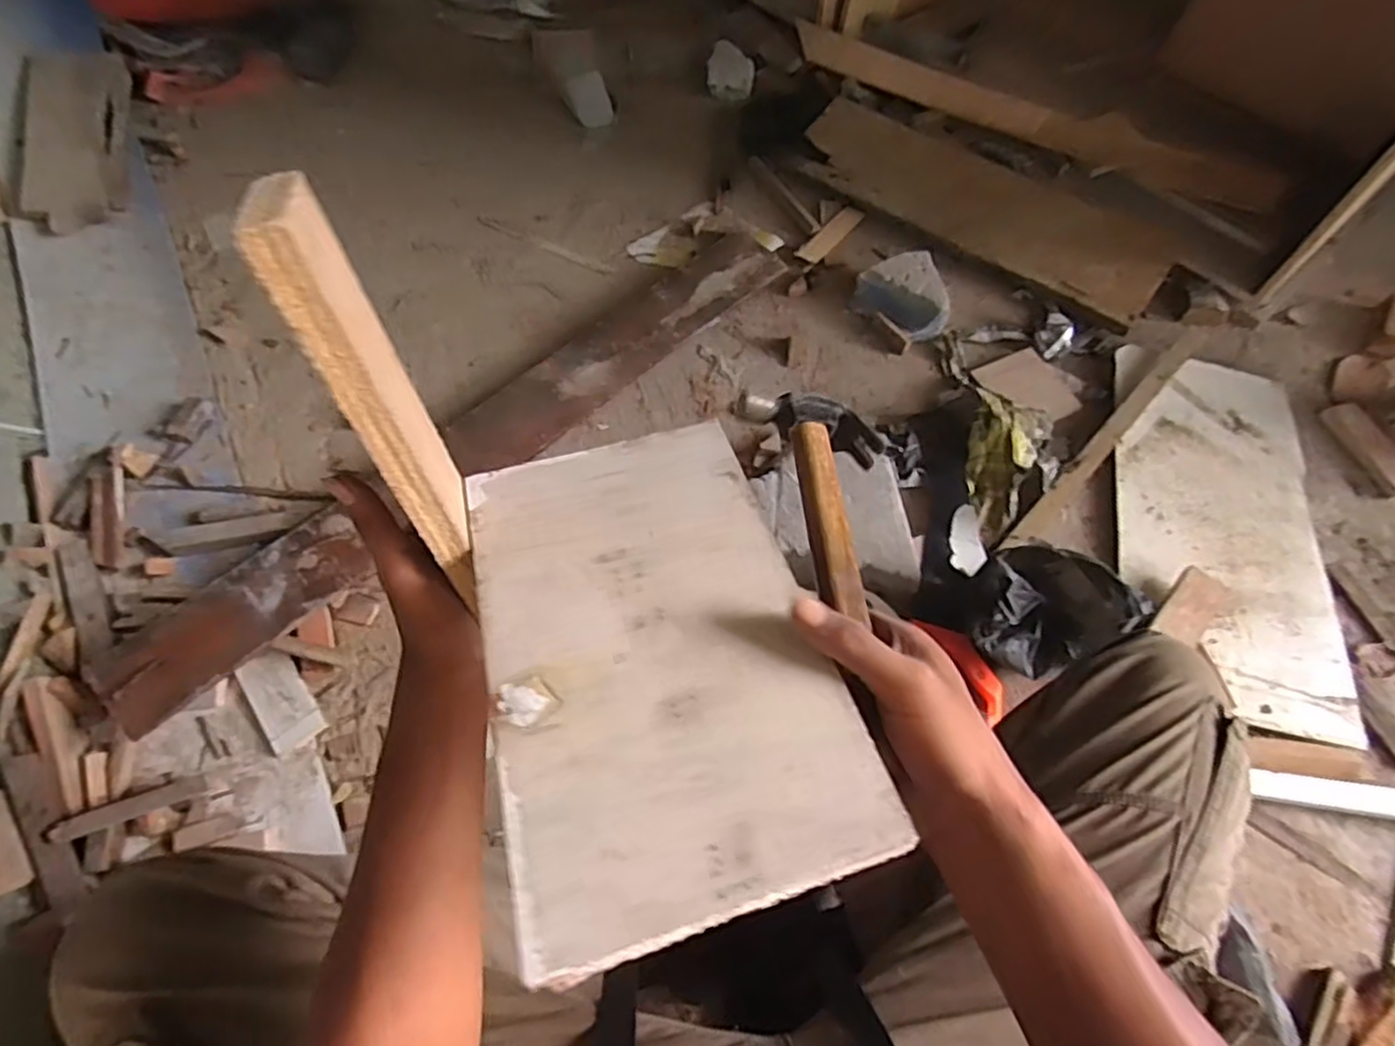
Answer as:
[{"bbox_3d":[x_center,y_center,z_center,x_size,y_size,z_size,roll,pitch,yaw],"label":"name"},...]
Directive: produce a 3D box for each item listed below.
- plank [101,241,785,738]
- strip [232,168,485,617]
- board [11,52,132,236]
[{"bbox_3d":[-0.272,-0.130,0.950,0.120,0.030,1.051,41,66,20],"label":"plank"},{"bbox_3d":[-0.142,-0.054,0.316,0.020,0.190,0.056,-17,46,-6],"label":"strip"},{"bbox_3d":[-1.107,-0.689,1.228,0.159,0.016,0.448,-9,67,-22],"label":"board"}]

